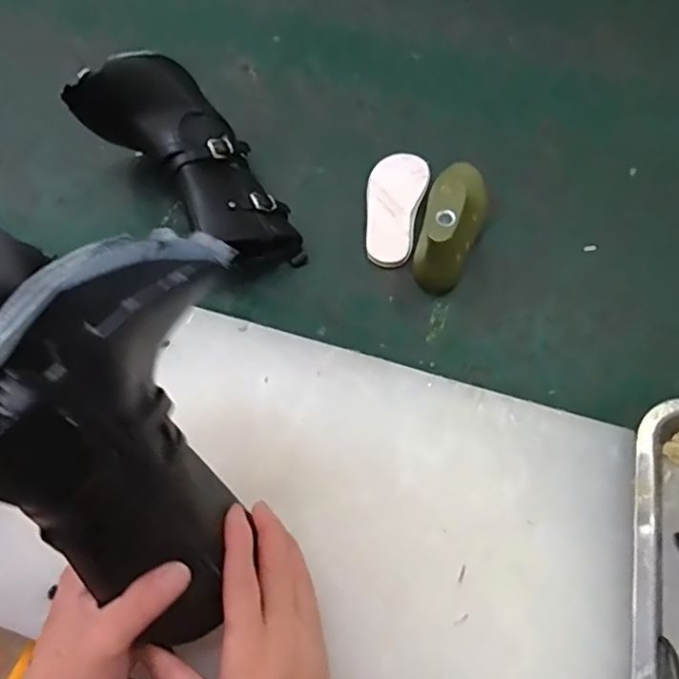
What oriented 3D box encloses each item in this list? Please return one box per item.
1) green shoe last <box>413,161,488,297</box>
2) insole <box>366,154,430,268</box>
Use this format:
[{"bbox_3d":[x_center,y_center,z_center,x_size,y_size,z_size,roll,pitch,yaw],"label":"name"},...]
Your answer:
[{"bbox_3d":[0.103,-0.115,0.516,0.049,0.079,0.132,18,62,10],"label":"green shoe last"},{"bbox_3d":[0.051,-0.128,0.563,0.053,0.013,0.128,13,61,8],"label":"insole"}]

